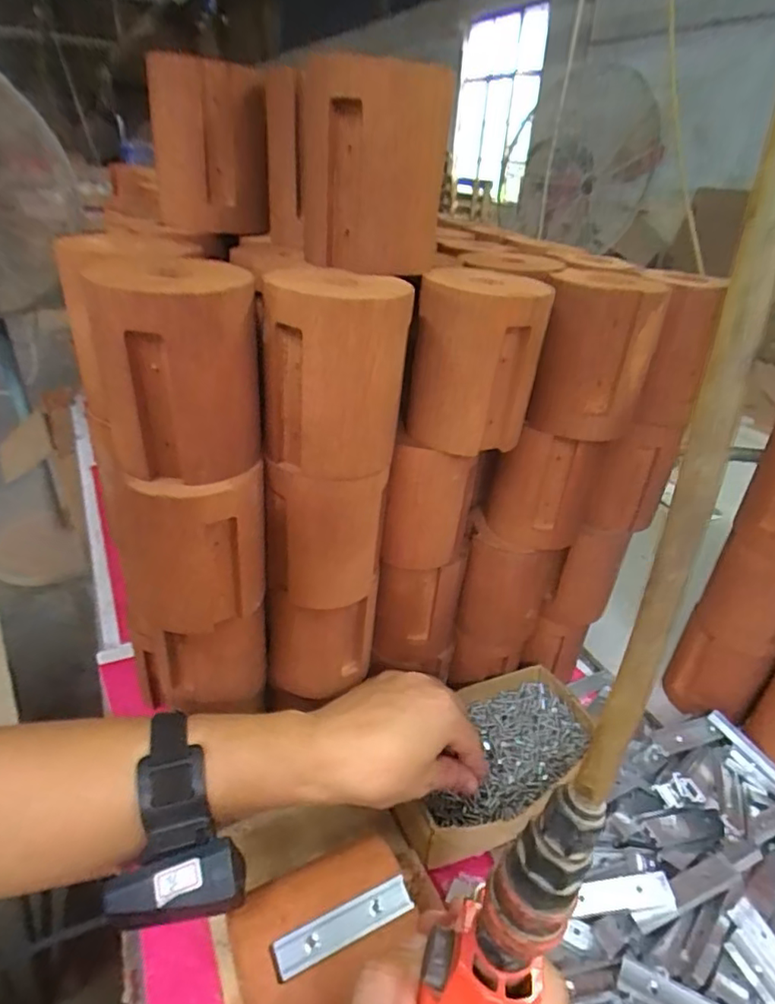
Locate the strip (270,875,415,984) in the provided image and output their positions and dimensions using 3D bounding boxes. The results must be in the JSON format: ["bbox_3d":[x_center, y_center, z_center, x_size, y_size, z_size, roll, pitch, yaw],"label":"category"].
[{"bbox_3d":[-0.025,0.241,0.322,0.082,0.004,0.018,-10,60,-27],"label":"strip"}]

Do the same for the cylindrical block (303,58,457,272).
[{"bbox_3d":[-0.010,-0.186,0.323,0.081,0.096,0.082,1,32,-4],"label":"cylindrical block"}]

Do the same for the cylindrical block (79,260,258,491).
[{"bbox_3d":[-0.110,-0.071,0.297,0.079,0.111,0.074,-10,34,-22],"label":"cylindrical block"}]

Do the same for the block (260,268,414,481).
[{"bbox_3d":[-0.030,-0.072,0.316,0.079,0.104,0.062,4,32,0],"label":"block"}]

